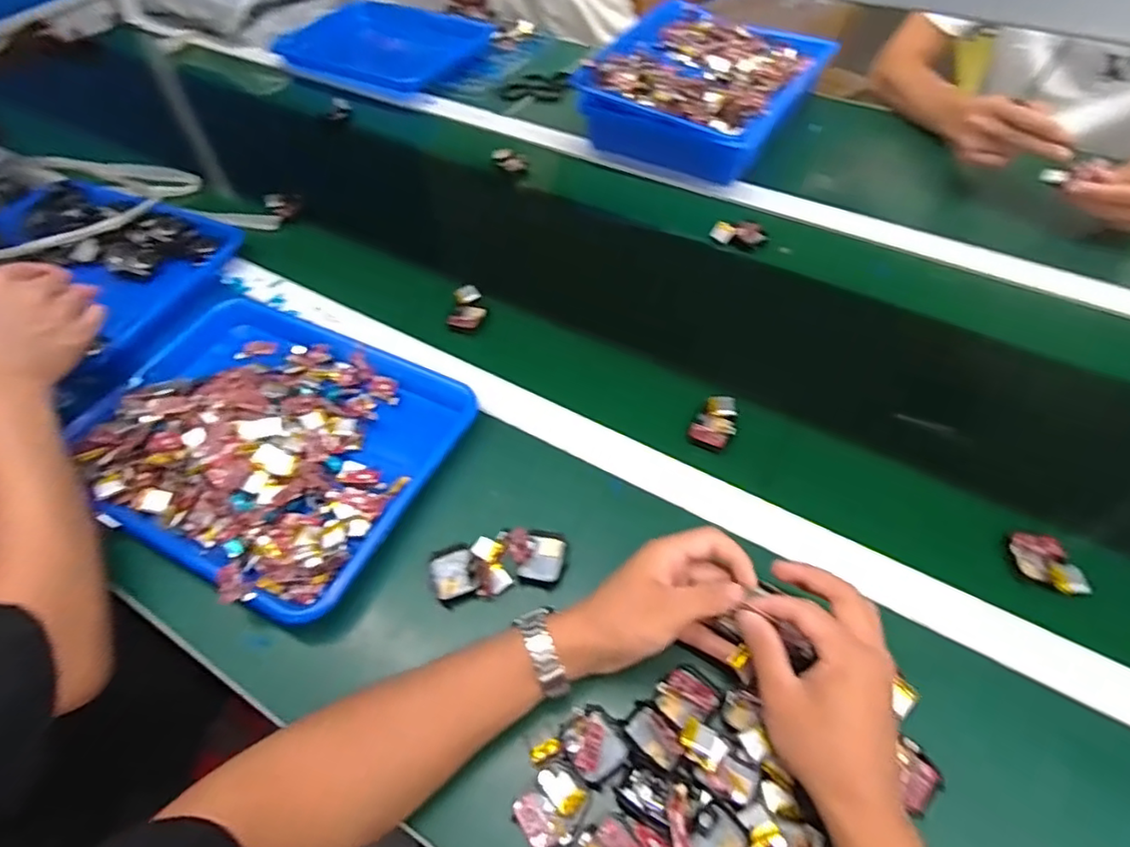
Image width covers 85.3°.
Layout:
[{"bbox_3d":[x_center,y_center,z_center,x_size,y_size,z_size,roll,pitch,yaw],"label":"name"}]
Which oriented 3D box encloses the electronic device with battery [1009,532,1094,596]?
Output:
[{"bbox_3d":[0.374,0.110,0.477,0.034,0.011,0.056,-25,49,11],"label":"electronic device with battery"}]

